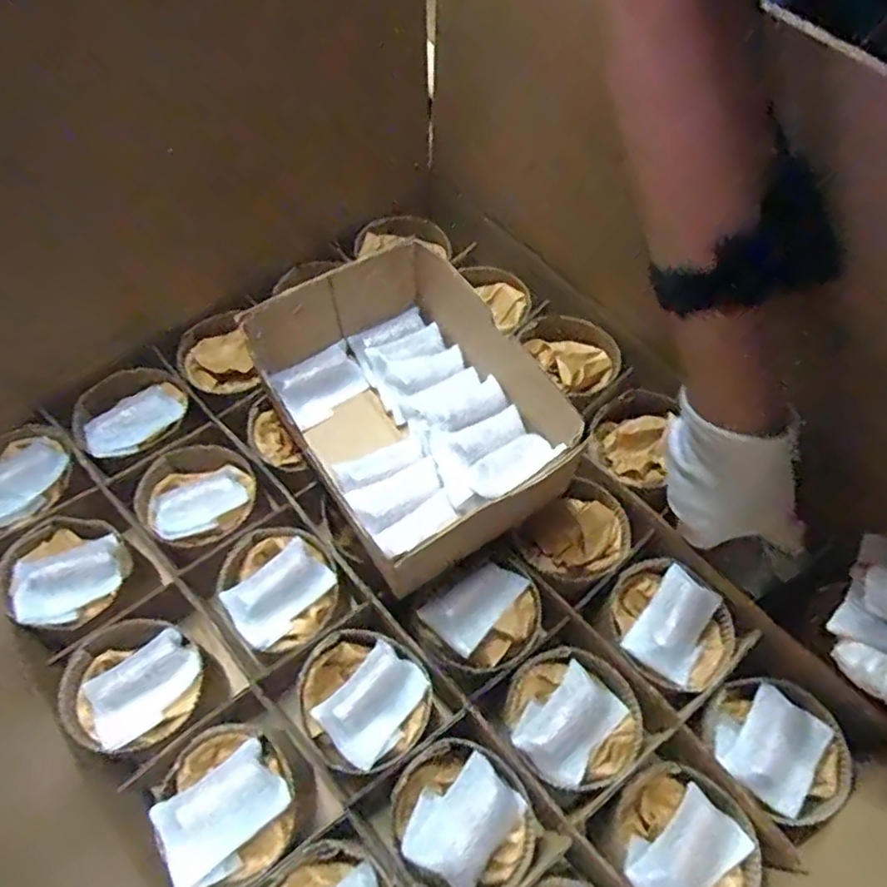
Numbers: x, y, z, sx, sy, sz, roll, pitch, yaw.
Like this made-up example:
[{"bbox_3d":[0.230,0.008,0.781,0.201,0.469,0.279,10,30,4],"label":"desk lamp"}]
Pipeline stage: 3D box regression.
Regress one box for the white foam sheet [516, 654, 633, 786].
[{"bbox_3d":[0.080,0.177,0.413,0.047,0.013,0.066,40,68,15],"label":"white foam sheet"}]

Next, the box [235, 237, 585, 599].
[{"bbox_3d":[-0.018,-0.025,0.466,0.157,0.099,0.203,-30,69,-16],"label":"box"}]

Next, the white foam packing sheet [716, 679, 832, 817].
[{"bbox_3d":[0.209,0.191,0.412,0.057,0.011,0.066,38,68,15],"label":"white foam packing sheet"}]

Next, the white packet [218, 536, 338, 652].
[{"bbox_3d":[-0.114,0.104,0.454,0.070,0.005,0.047,-37,83,-31],"label":"white packet"}]

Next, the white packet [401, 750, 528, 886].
[{"bbox_3d":[0.012,0.225,0.389,0.052,0.011,0.066,38,68,15],"label":"white packet"}]

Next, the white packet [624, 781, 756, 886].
[{"bbox_3d":[0.145,0.243,0.383,0.069,0.017,0.050,-41,72,-20],"label":"white packet"}]

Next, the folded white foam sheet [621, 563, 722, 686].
[{"bbox_3d":[0.159,0.122,0.445,0.043,0.008,0.070,34,67,13],"label":"folded white foam sheet"}]

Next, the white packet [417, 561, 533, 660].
[{"bbox_3d":[0.021,0.108,0.448,0.042,0.011,0.067,40,68,15],"label":"white packet"}]

